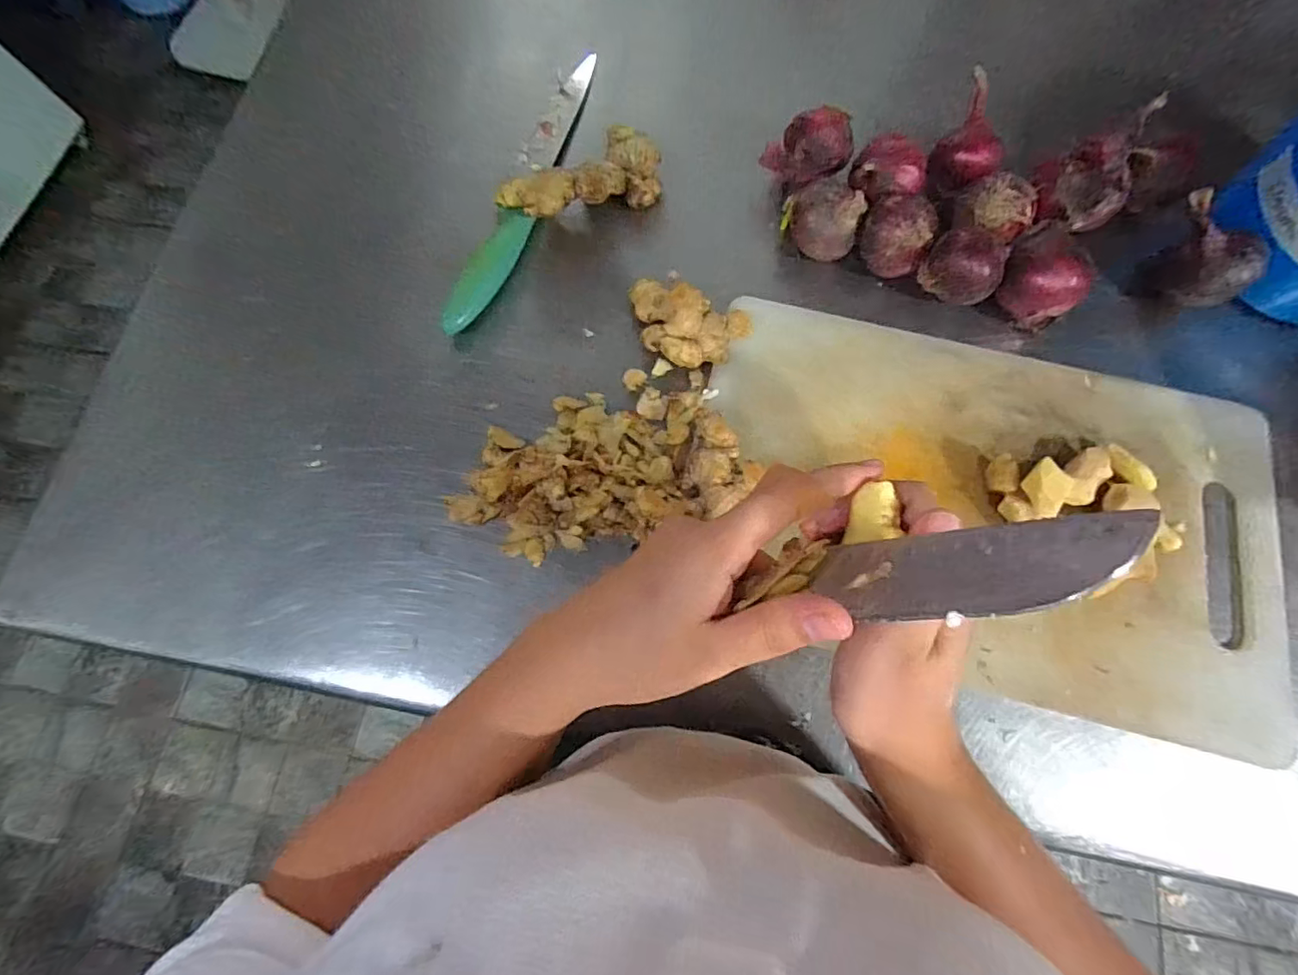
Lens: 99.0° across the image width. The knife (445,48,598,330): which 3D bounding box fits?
[{"bbox_3d":[-0.102,-0.257,0.467,0.035,0.019,0.300,16,75,5],"label":"knife"}]

